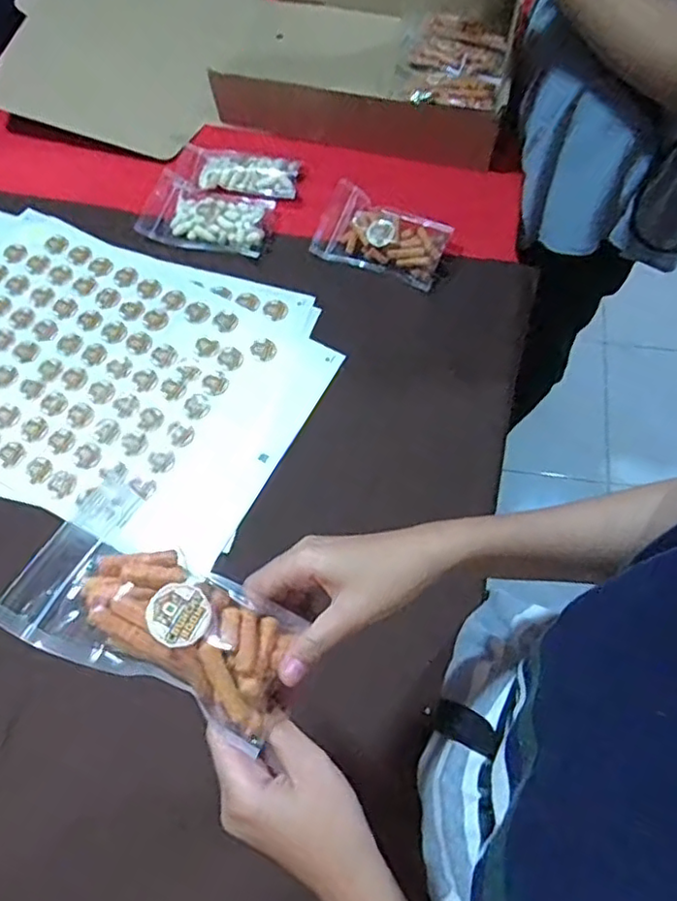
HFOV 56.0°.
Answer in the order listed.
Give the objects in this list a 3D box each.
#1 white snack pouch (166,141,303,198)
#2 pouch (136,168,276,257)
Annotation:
[{"bbox_3d":[-0.134,-0.367,0.825,0.166,0.027,0.061,19,68,9],"label":"white snack pouch"},{"bbox_3d":[-0.173,-0.304,0.818,0.163,0.037,0.086,11,67,6],"label":"pouch"}]

